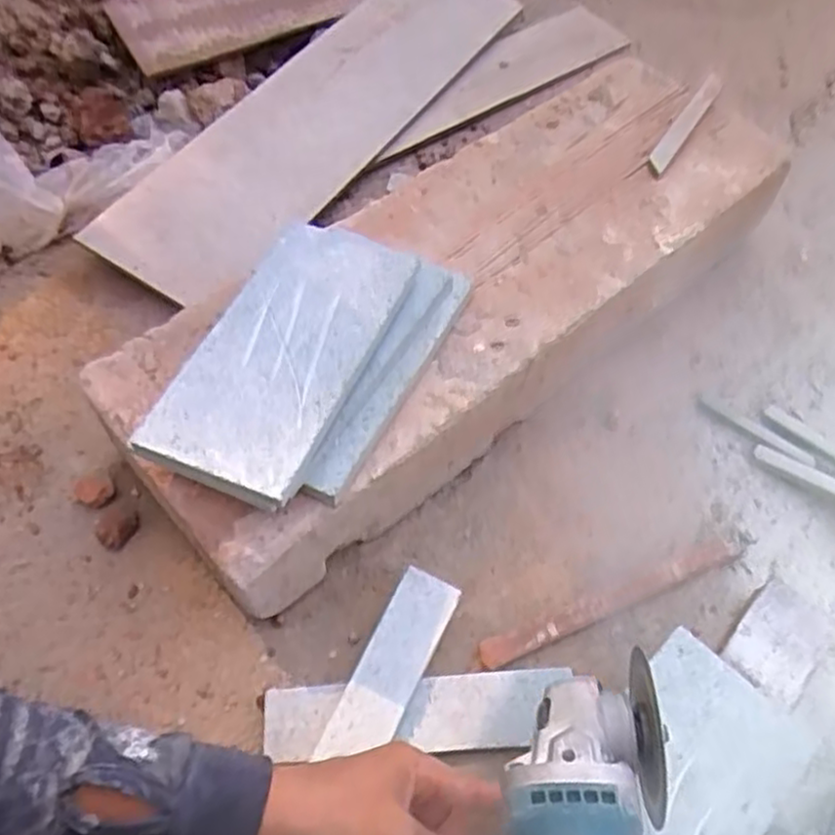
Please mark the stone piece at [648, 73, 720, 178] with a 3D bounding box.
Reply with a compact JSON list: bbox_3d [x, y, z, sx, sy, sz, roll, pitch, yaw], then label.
[{"bbox_3d":[0.242,-0.267,0.656,0.018,0.012,0.142,30,60,16],"label":"stone piece"}]

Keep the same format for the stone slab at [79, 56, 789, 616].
[{"bbox_3d":[0.046,-0.099,0.604,0.580,0.114,0.200,-36,62,-23],"label":"stone slab"}]

